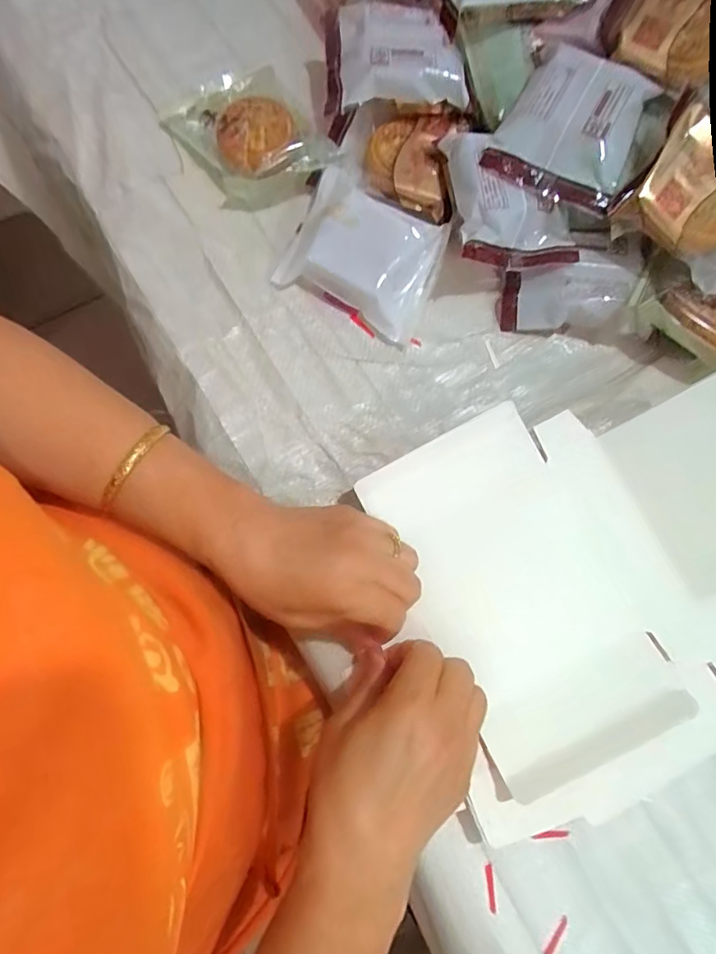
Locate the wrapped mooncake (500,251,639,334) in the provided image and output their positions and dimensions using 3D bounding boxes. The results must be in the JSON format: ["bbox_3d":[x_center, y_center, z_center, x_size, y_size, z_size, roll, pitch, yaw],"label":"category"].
[{"bbox_3d":[0.167,-0.149,0.421,0.100,0.021,0.055,-4,94,19],"label":"wrapped mooncake"}]

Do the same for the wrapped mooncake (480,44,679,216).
[{"bbox_3d":[0.169,-0.262,0.396,0.109,0.049,0.103,26,78,2],"label":"wrapped mooncake"}]

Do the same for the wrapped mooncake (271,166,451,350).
[{"bbox_3d":[0.004,-0.182,0.428,0.118,0.033,0.101,25,78,4],"label":"wrapped mooncake"}]

